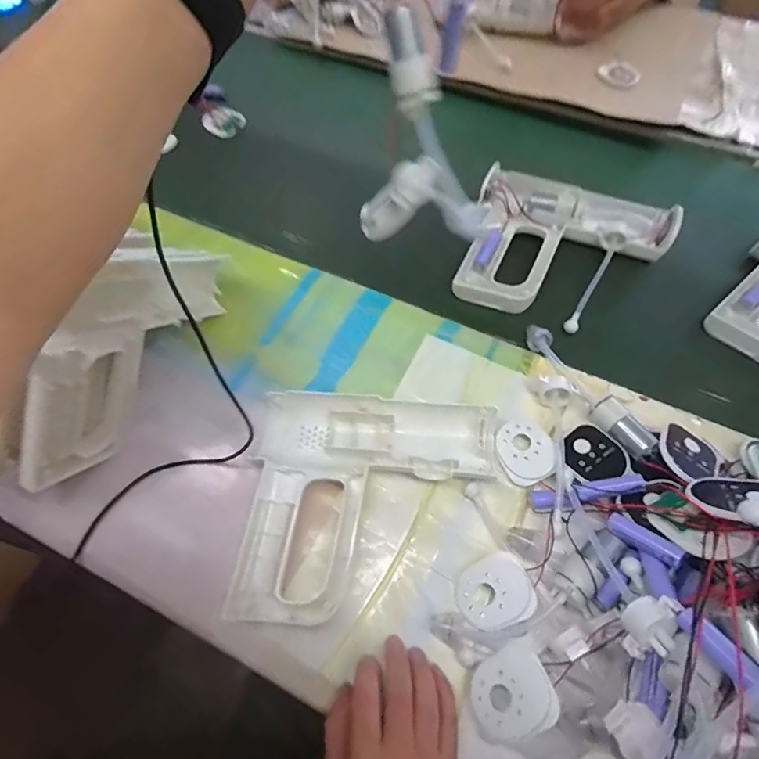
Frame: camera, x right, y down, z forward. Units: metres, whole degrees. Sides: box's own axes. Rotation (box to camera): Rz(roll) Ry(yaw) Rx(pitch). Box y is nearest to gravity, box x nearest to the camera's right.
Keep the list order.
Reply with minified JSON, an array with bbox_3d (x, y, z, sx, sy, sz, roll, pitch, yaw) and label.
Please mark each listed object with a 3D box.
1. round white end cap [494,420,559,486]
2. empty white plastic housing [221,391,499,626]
[{"bbox_3d":[0.126,0.062,0.393,0.047,0.011,0.055,-21,64,-9],"label":"round white end cap"},{"bbox_3d":[-0.007,0.101,0.375,0.203,0.026,0.182,3,62,4],"label":"empty white plastic housing"}]

